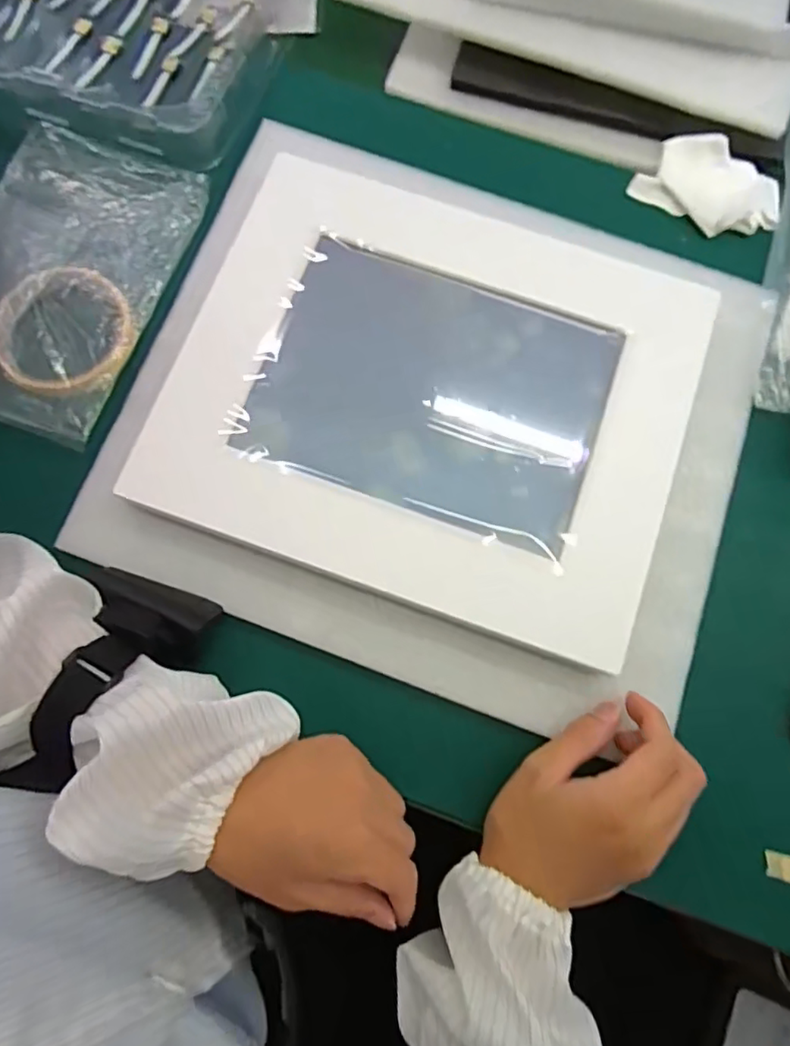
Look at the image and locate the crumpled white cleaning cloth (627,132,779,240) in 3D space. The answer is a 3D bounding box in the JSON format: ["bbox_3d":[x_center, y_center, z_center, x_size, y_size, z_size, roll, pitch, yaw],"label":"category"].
[{"bbox_3d":[0.225,-0.238,0.420,0.096,0.017,0.061,33,77,6],"label":"crumpled white cleaning cloth"}]

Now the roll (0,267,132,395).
[{"bbox_3d":[-0.213,-0.127,0.382,0.083,0.012,0.090,0,76,-2],"label":"roll"}]

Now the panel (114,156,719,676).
[{"bbox_3d":[0.021,-0.079,0.361,0.295,0.025,0.246,20,76,3],"label":"panel"}]

